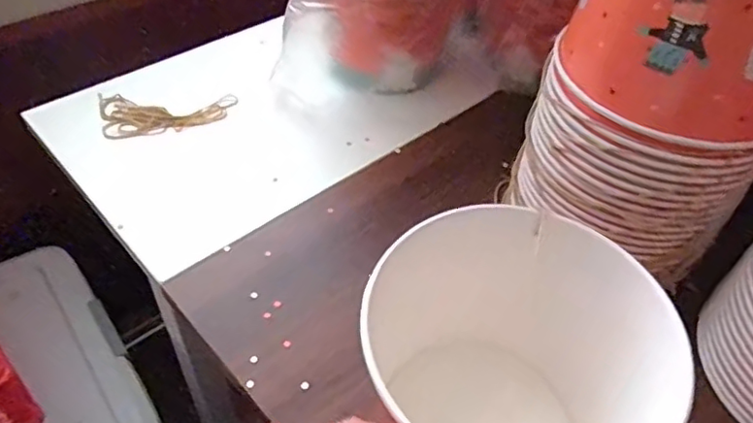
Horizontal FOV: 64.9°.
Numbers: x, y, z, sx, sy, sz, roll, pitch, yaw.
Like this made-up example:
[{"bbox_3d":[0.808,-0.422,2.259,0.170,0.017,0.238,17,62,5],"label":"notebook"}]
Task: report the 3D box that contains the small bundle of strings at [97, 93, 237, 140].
[{"bbox_3d":[-0.217,-0.098,0.606,0.133,0.014,0.063,-3,47,-6],"label":"small bundle of strings"}]

